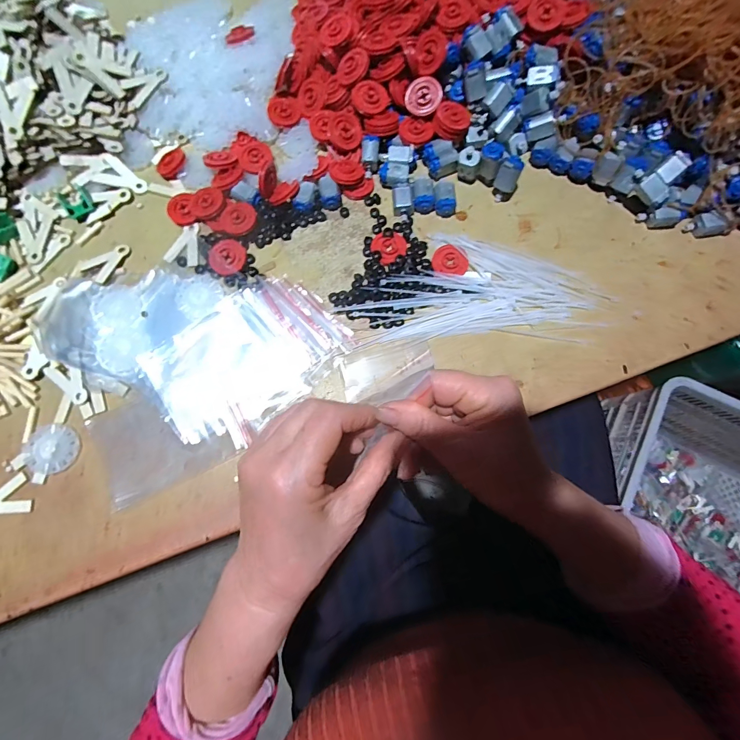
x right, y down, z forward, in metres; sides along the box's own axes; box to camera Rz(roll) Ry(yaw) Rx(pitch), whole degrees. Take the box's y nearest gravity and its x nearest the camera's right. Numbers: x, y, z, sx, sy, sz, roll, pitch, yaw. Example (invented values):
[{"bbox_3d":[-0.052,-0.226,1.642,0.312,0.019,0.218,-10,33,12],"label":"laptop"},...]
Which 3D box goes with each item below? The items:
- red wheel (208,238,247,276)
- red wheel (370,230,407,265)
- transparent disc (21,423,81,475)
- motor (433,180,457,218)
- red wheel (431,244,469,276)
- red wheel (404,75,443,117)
[{"bbox_3d":[-0.129,-0.102,0.328,0.033,0.006,0.031,0,80,0],"label":"red wheel"},{"bbox_3d":[0.018,-0.114,0.333,0.031,0.004,0.031,0,80,0],"label":"red wheel"},{"bbox_3d":[-0.263,0.065,0.300,0.042,0.007,0.039,0,80,0],"label":"transparent disc"},{"bbox_3d":[0.070,-0.161,0.341,0.021,0.015,0.029,-5,80,-1],"label":"motor"},{"bbox_3d":[0.073,-0.101,0.329,0.032,0.004,0.028,5,80,1],"label":"red wheel"},{"bbox_3d":[0.050,-0.254,0.339,0.034,0.004,0.030,-10,109,19],"label":"red wheel"}]

